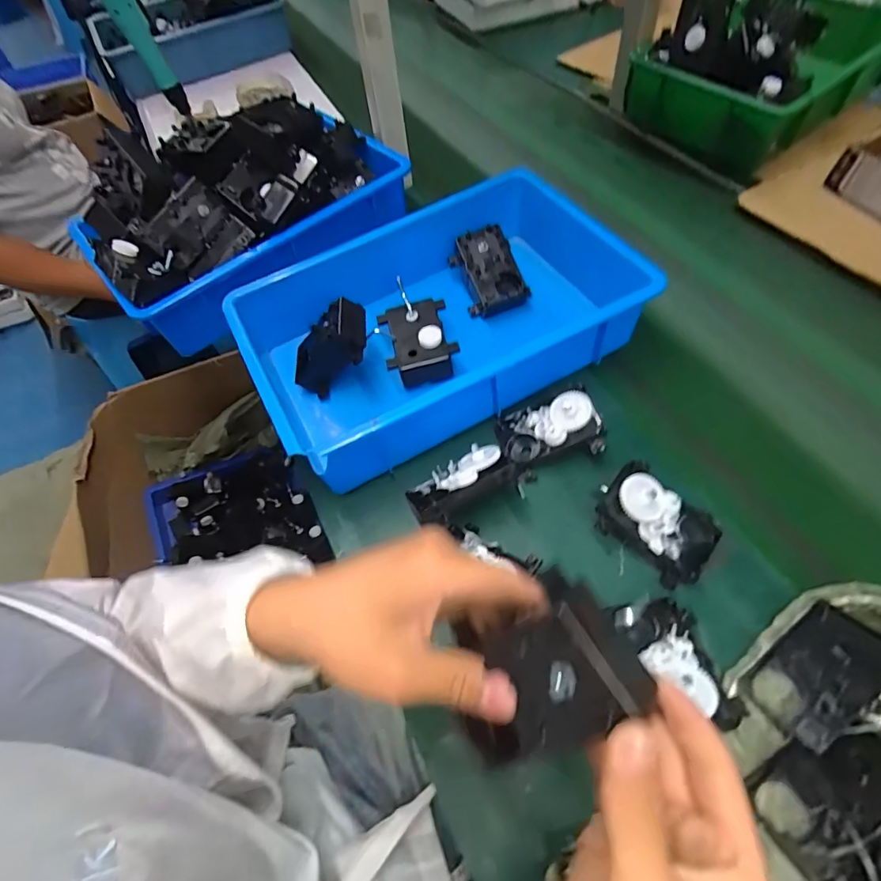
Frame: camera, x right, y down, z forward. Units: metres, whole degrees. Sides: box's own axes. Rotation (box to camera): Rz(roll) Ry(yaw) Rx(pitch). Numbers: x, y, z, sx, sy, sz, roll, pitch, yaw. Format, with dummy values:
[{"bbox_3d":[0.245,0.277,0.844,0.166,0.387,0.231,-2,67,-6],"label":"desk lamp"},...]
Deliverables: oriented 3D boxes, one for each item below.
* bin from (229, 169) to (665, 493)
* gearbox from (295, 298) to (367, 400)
[{"bbox_3d":[-0.004,-0.141,0.558,0.418,0.111,0.271,-24,58,-11],"label":"bin"},{"bbox_3d":[-0.126,-0.101,0.552,0.047,0.111,0.069,14,45,-41],"label":"gearbox"}]

